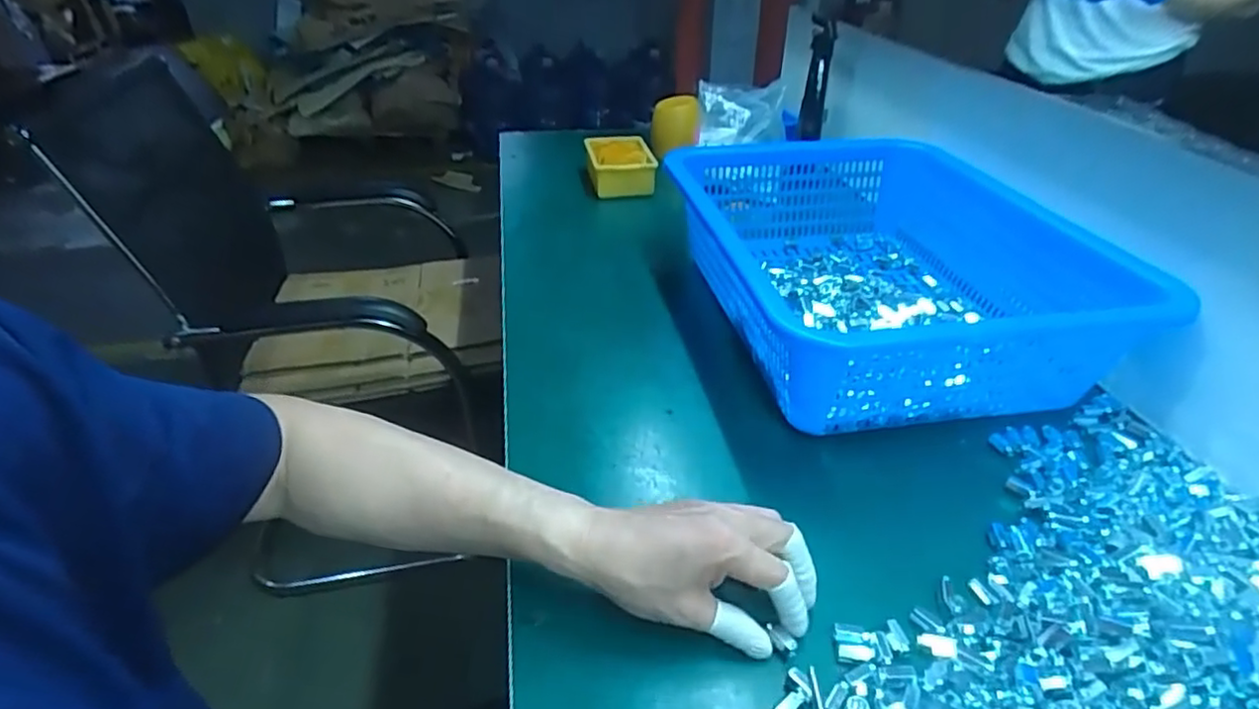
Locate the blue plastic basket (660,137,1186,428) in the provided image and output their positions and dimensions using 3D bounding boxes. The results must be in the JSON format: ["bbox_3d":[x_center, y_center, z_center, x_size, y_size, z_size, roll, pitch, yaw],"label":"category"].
[{"bbox_3d":[0.257,-0.118,0.717,0.374,0.121,0.488,-5,36,-9],"label":"blue plastic basket"}]

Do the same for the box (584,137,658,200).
[{"bbox_3d":[-0.018,-0.312,1.063,0.106,0.049,0.154,-4,35,-7],"label":"box"}]

